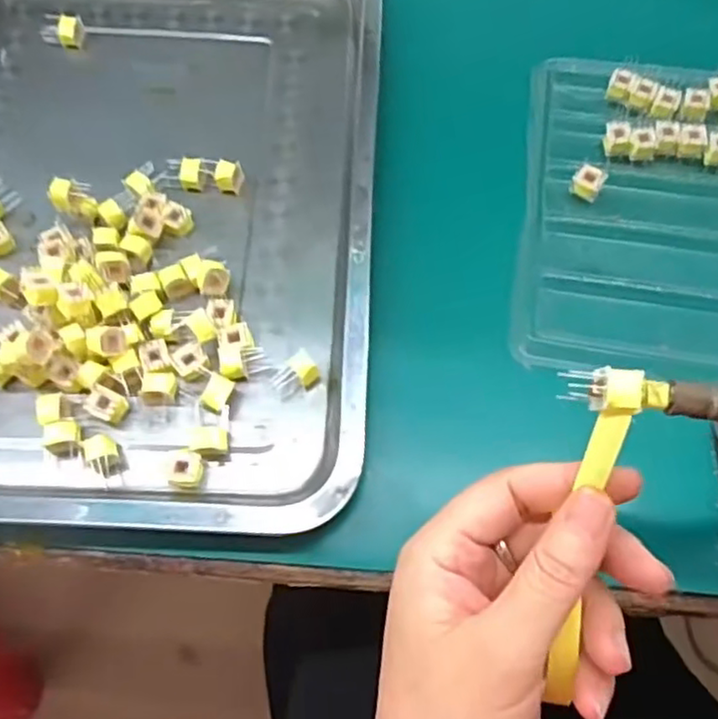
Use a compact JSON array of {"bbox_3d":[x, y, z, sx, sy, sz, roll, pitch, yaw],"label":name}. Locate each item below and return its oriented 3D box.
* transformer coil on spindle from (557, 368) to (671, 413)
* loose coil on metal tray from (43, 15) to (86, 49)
[{"bbox_3d":[0.081,0.010,0.208,0.034,0.008,0.012,3,66,2],"label":"transformer coil on spindle"},{"bbox_3d":[-0.192,-0.214,0.433,0.024,0.014,0.018,15,67,7],"label":"loose coil on metal tray"}]

